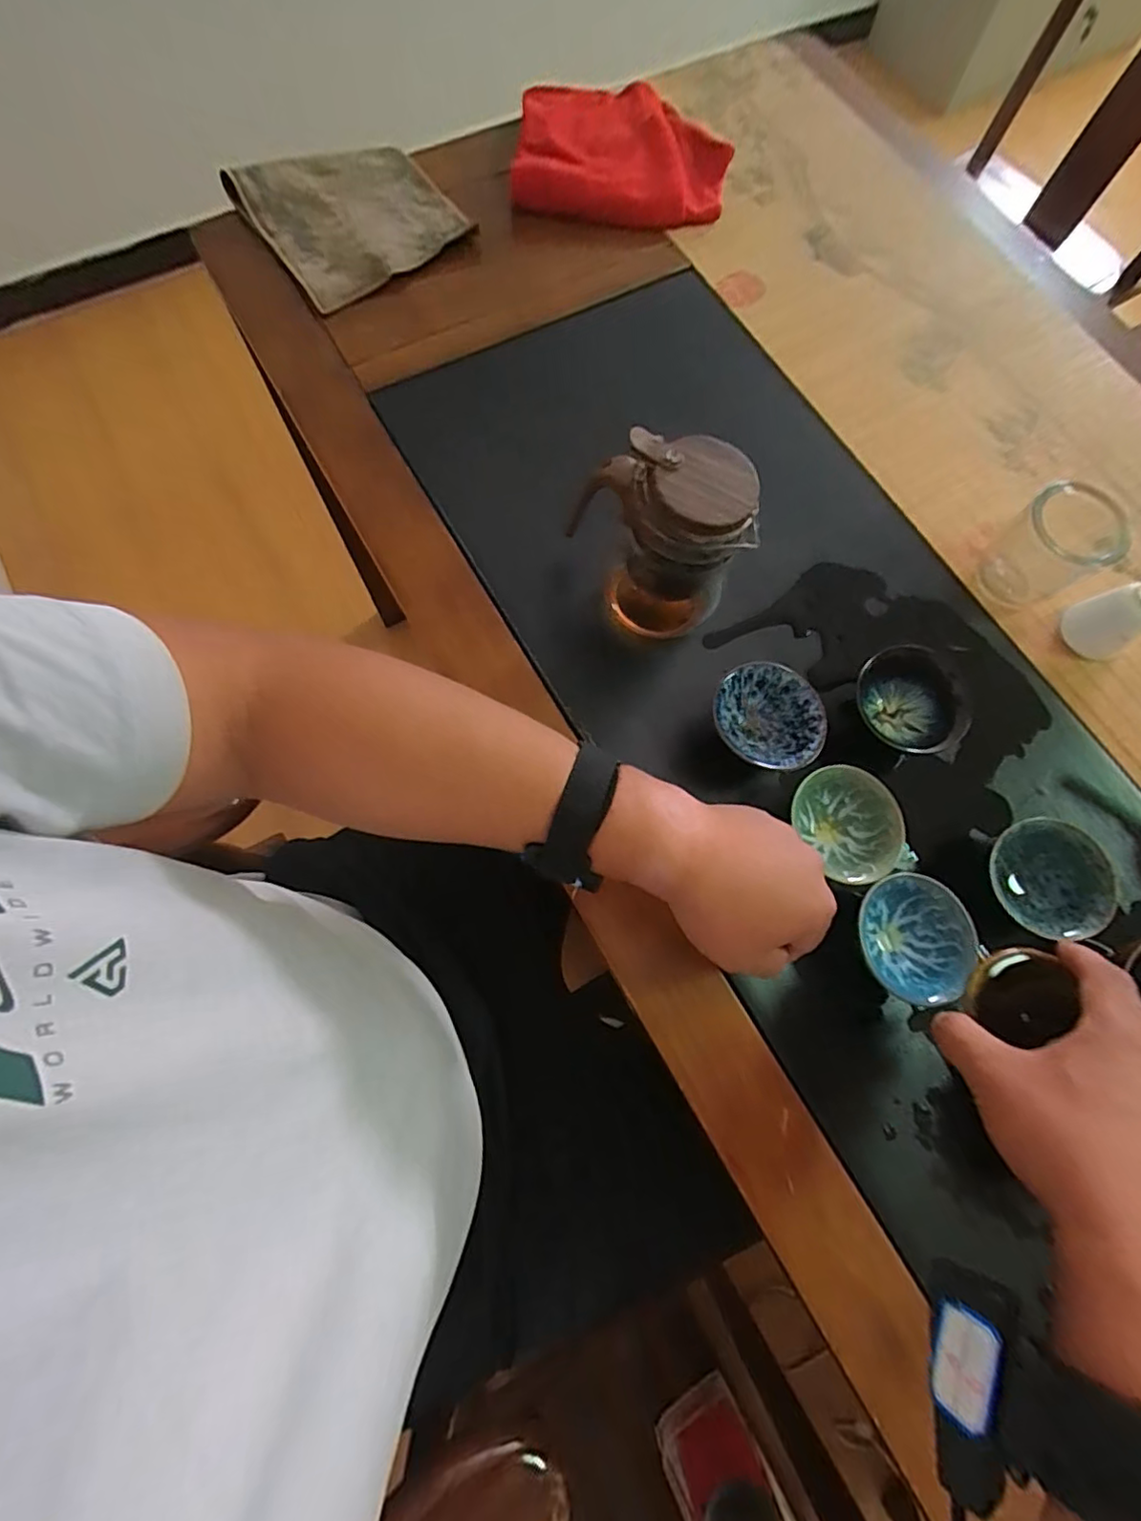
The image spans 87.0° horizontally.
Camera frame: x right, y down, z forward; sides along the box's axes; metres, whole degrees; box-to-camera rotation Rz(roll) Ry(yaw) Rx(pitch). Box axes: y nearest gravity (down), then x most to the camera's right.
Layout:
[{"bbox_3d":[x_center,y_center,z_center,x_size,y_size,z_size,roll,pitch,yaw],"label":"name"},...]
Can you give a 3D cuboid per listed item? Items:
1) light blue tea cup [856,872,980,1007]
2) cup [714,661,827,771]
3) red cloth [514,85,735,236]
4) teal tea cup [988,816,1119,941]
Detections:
[{"bbox_3d":[0.236,0.123,0.419,0.071,0.035,0.082,-34,76,-10],"label":"light blue tea cup"},{"bbox_3d":[0.149,-0.029,0.462,0.082,0.038,0.087,0,73,0],"label":"cup"},{"bbox_3d":[0.056,-0.660,0.636,0.217,0.047,0.239,4,74,0],"label":"red cloth"},{"bbox_3d":[0.337,0.087,0.433,0.074,0.039,0.081,0,73,0],"label":"teal tea cup"}]

